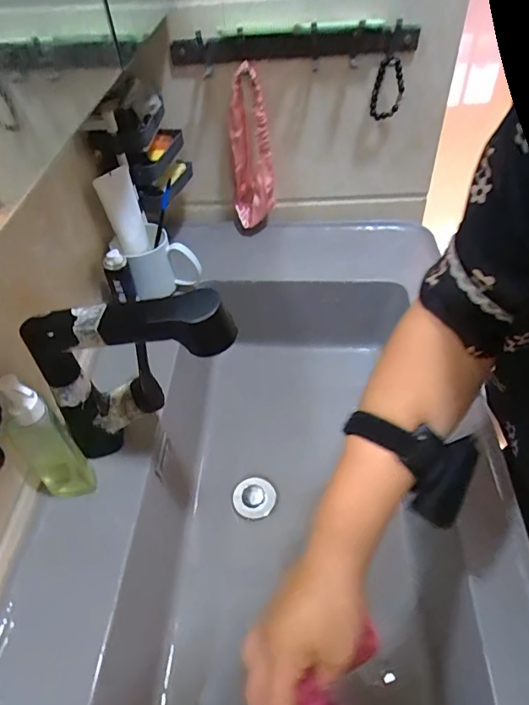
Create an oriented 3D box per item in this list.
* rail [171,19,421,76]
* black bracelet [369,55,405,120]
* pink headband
[{"bbox_3d":[0.040,-0.395,0.609,0.313,0.041,0.036,-3,48,1],"label":"rail"},{"bbox_3d":[0.170,-0.364,0.657,0.043,0.081,0.017,6,49,9],"label":"black bracelet"},{"bbox_3d":[-0.020,-0.301,0.723,0.062,0.227,0.044,-11,48,-6],"label":"pink headband"}]

